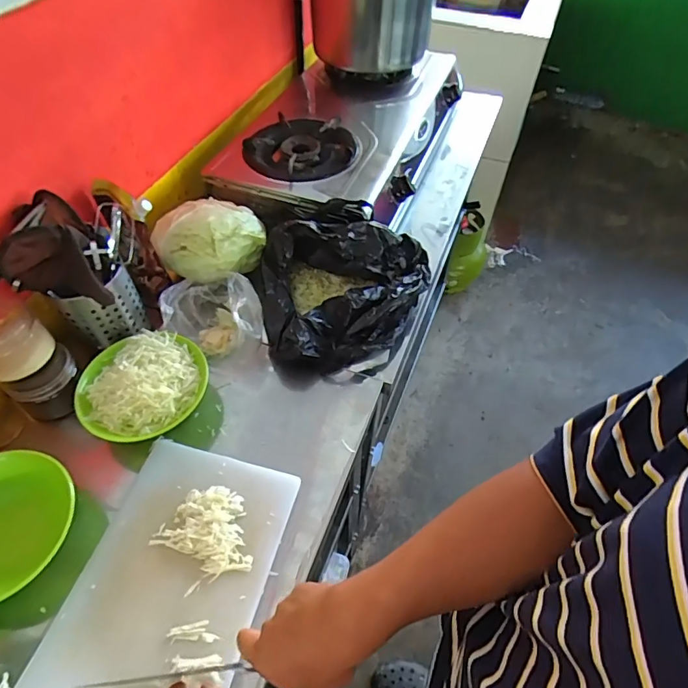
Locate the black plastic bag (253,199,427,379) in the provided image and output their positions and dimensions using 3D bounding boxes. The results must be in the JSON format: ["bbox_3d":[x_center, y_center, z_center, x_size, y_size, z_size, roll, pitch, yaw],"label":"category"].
[{"bbox_3d":[-0.007,-0.101,0.772,0.279,0.138,0.299,4,52,3],"label":"black plastic bag"}]

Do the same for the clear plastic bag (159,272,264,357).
[{"bbox_3d":[-0.199,-0.049,0.727,0.147,0.083,0.120,-2,52,-2],"label":"clear plastic bag"}]

